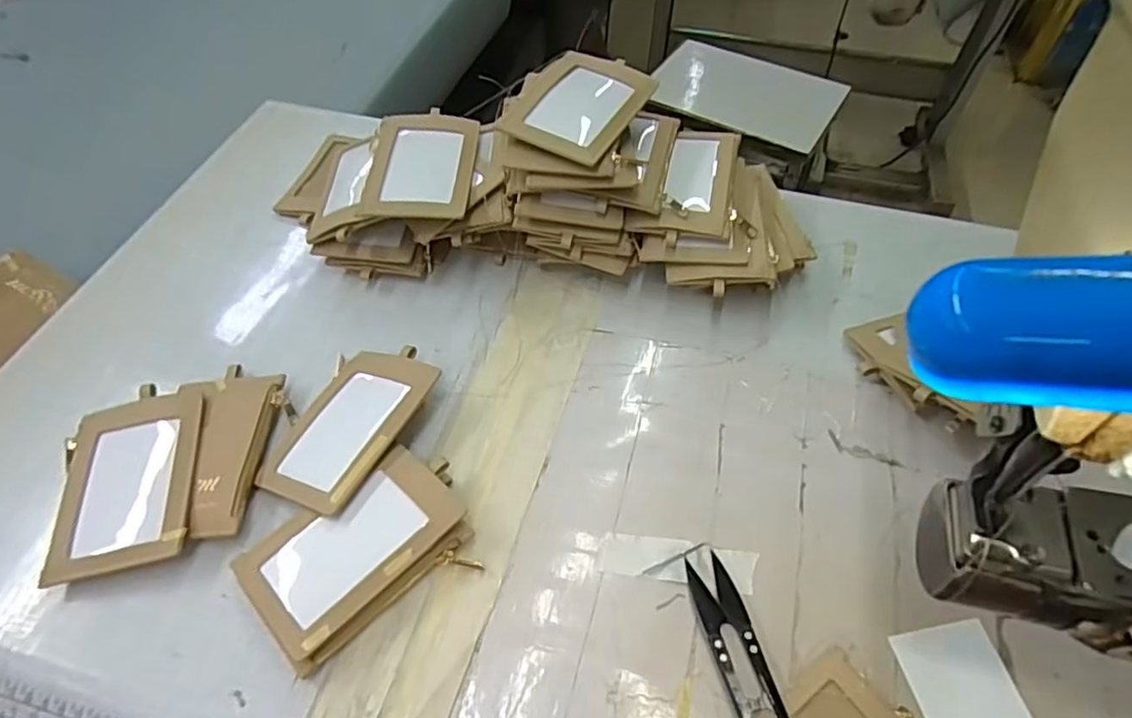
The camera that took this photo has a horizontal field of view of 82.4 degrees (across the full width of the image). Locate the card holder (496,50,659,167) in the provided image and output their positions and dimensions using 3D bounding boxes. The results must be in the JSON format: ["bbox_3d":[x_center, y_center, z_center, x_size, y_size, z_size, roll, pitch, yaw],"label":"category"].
[{"bbox_3d":[0.009,-0.175,0.444,0.075,0.007,0.099,27,62,13],"label":"card holder"}]

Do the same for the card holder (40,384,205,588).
[{"bbox_3d":[-0.257,0.069,0.385,0.076,0.018,0.114,-13,55,-9],"label":"card holder"}]

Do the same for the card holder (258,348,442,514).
[{"bbox_3d":[-0.133,0.038,0.401,0.073,0.009,0.113,10,54,28],"label":"card holder"}]

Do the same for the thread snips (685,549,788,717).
[{"bbox_3d":[0.091,0.158,0.327,0.025,0.011,0.119,-12,55,-8],"label":"thread snips"}]

